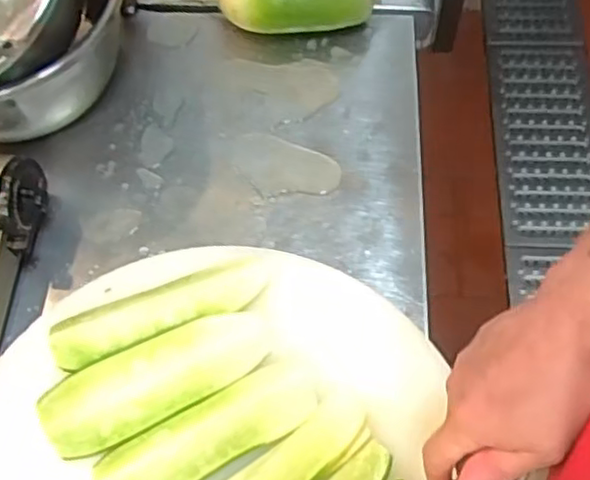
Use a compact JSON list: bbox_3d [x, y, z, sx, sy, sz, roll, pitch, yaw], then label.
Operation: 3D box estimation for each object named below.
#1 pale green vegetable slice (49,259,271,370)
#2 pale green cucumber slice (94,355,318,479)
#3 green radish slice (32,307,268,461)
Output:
[{"bbox_3d":[-0.109,0.054,0.554,0.177,0.023,0.045,-18,64,-7],"label":"pale green vegetable slice"},{"bbox_3d":[-0.064,0.149,0.520,0.172,0.014,0.053,-28,65,-10],"label":"pale green cucumber slice"},{"bbox_3d":[-0.105,0.106,0.532,0.178,0.024,0.062,-22,65,-9],"label":"green radish slice"}]

